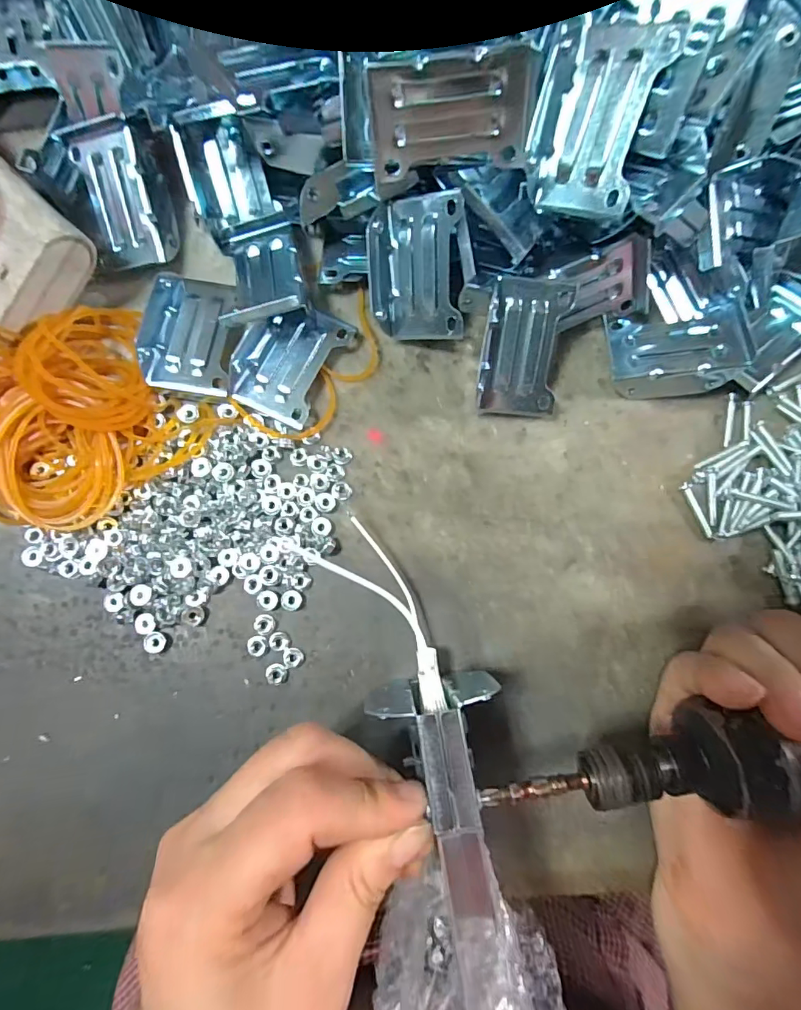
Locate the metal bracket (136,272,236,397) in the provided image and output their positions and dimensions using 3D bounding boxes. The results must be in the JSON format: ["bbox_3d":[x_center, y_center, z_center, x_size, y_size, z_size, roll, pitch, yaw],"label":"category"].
[{"bbox_3d":[-0.096,-0.081,0.217,0.034,0.016,0.056,3,82,-2],"label":"metal bracket"}]

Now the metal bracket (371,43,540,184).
[{"bbox_3d":[0.019,-0.143,0.177,0.058,0.033,0.005,-7,47,1],"label":"metal bracket"}]

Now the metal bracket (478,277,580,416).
[{"bbox_3d":[0.055,-0.071,0.220,0.036,0.015,0.058,4,112,-3],"label":"metal bracket"}]

